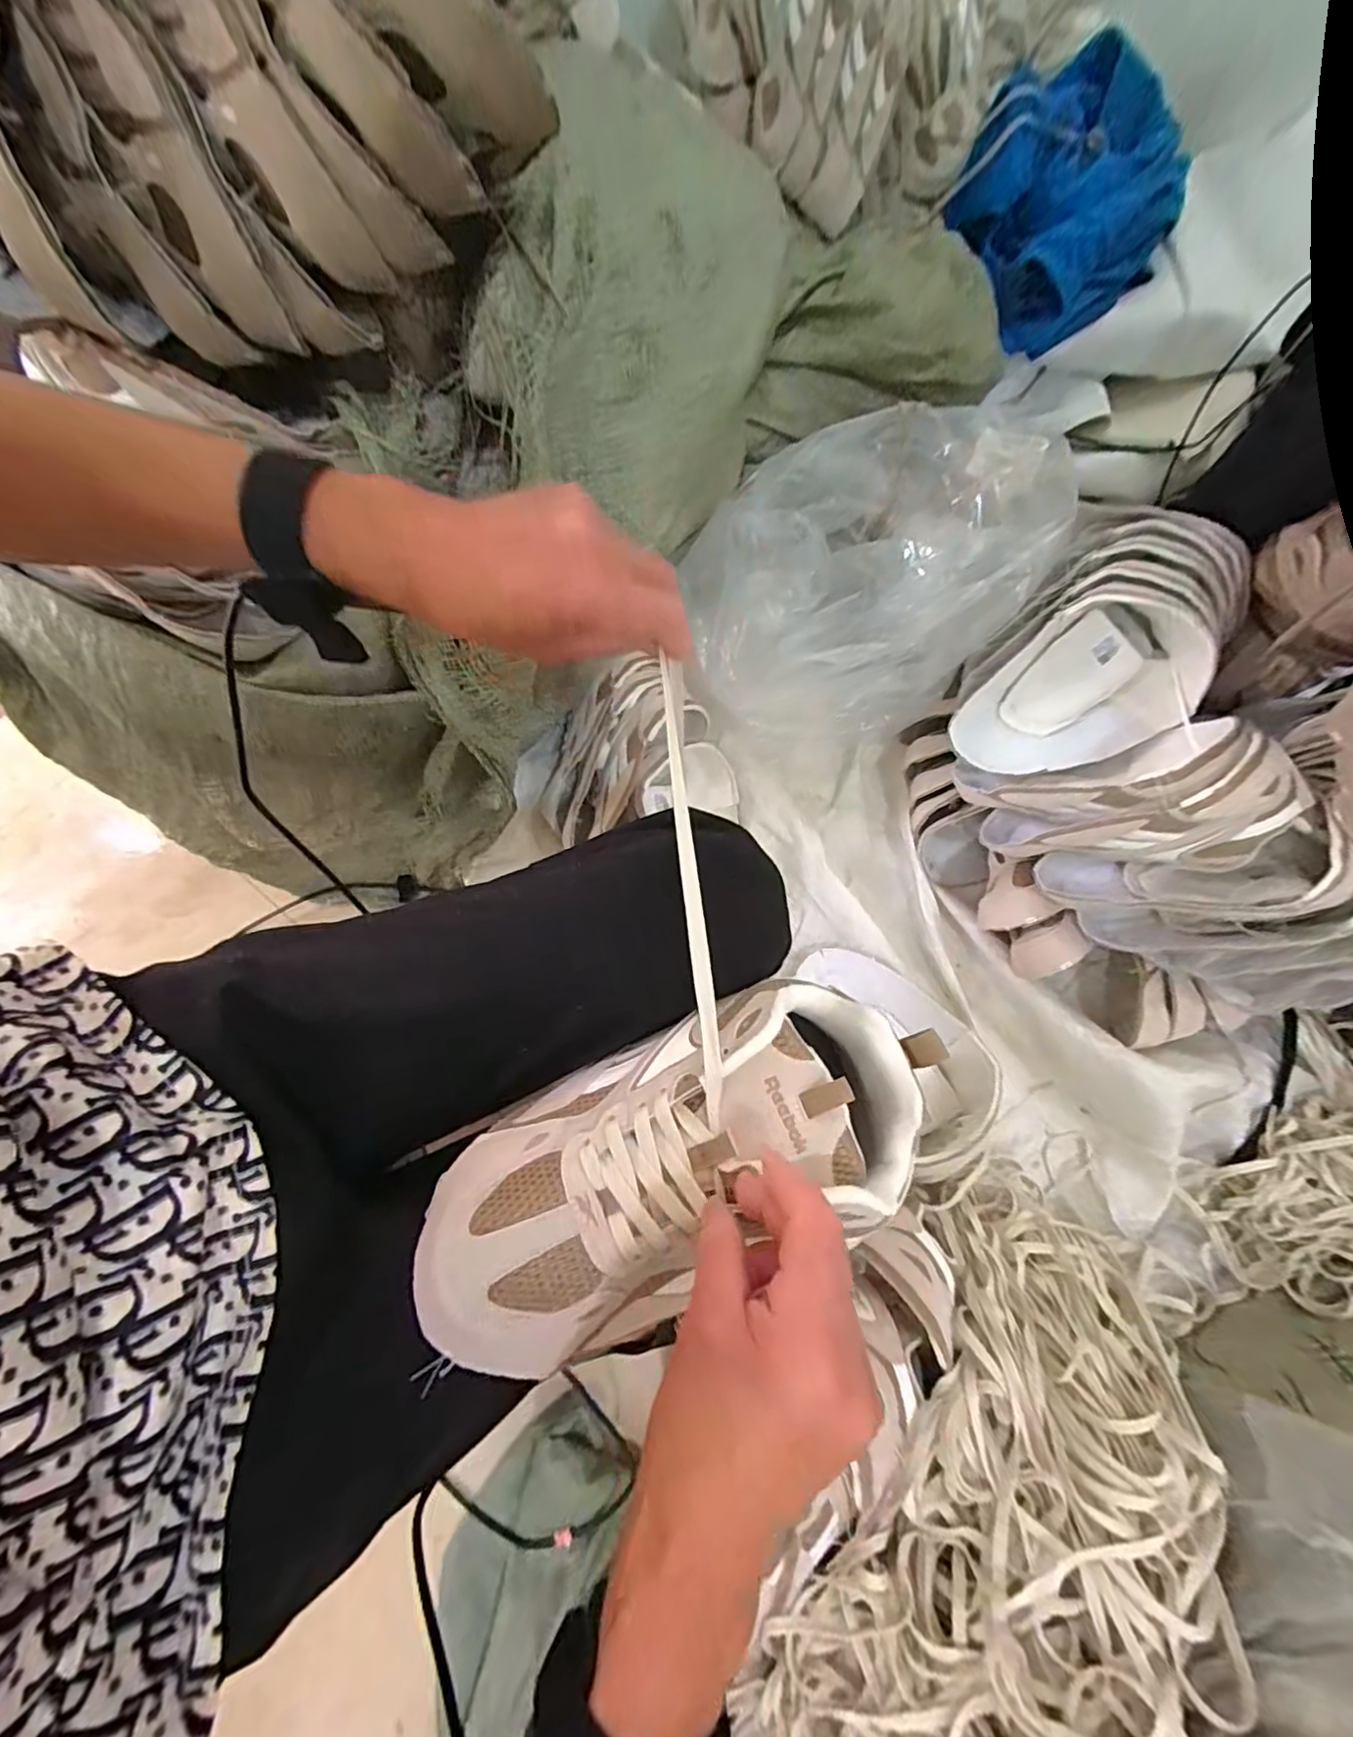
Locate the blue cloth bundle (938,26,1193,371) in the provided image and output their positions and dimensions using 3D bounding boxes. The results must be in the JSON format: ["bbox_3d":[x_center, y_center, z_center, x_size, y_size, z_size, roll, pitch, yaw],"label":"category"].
[{"bbox_3d":[0.553,-0.964,0.889,0.332,0.189,0.319,0,69,0],"label":"blue cloth bundle"}]

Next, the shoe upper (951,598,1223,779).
[{"bbox_3d":[0.406,-0.175,0.607,0.239,0.081,0.153,-36,91,12],"label":"shoe upper"}]

